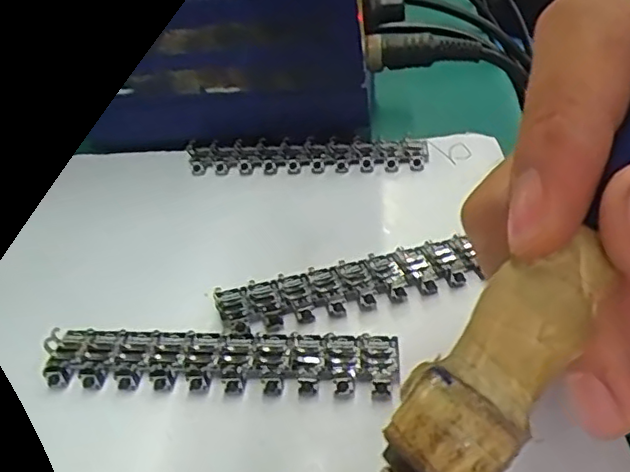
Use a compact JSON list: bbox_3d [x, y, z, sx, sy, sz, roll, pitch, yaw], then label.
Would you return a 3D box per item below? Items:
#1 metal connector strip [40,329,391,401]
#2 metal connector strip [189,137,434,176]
[{"bbox_3d":[-0.030,0.039,0.198,0.108,0.004,0.024,1,38,3],"label":"metal connector strip"},{"bbox_3d":[-0.004,-0.035,0.289,0.108,0.011,0.021,1,38,3],"label":"metal connector strip"}]

